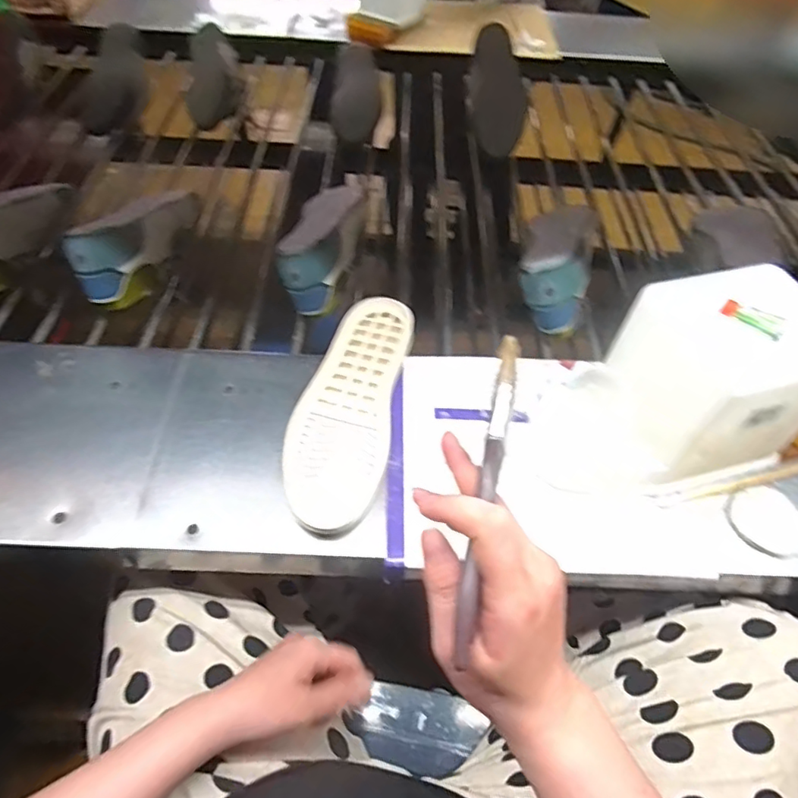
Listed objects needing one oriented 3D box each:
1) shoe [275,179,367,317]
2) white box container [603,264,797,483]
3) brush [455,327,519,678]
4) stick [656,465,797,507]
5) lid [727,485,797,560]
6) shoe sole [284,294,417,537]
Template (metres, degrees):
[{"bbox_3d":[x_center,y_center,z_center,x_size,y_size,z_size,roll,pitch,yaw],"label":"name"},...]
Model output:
[{"bbox_3d":[-0.099,-0.218,0.748,0.089,0.083,0.233,5,53,2],"label":"shoe"},{"bbox_3d":[0.298,-0.019,0.531,0.160,0.168,0.128,-11,54,-10],"label":"white box container"},{"bbox_3d":[0.048,0.041,0.295,0.011,0.008,0.170,12,67,5],"label":"brush"},{"bbox_3d":[0.363,0.082,0.560,0.225,0.007,0.011,-10,53,-12],"label":"stick"},{"bbox_3d":[0.358,0.116,0.534,0.073,0.004,0.069,1,53,-1],"label":"lid"},{"bbox_3d":[-0.051,0.001,0.584,0.098,0.028,0.286,9,53,5],"label":"shoe sole"}]

